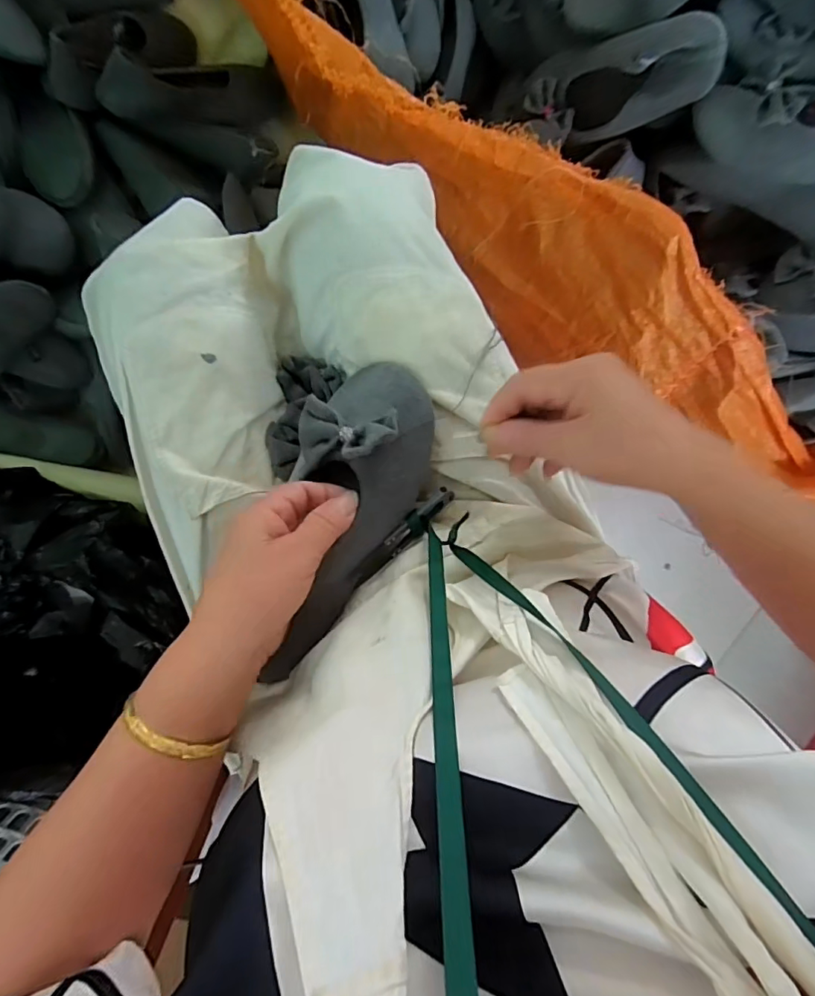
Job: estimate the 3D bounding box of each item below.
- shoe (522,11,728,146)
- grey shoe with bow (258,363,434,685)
[{"bbox_3d":[0.216,-0.447,0.548,0.065,0.226,0.078,20,95,-45],"label":"shoe"},{"bbox_3d":[-0.044,0.017,0.355,0.091,0.063,0.233,15,91,-6],"label":"grey shoe with bow"}]

